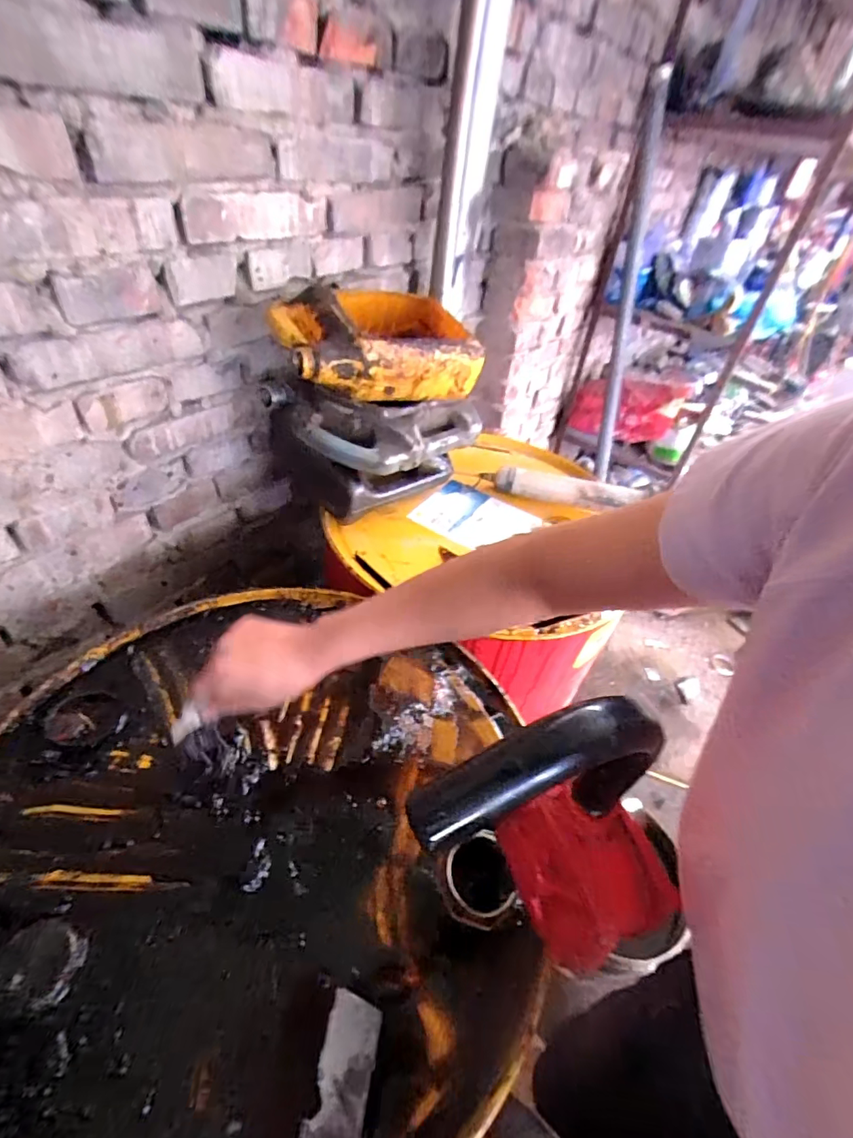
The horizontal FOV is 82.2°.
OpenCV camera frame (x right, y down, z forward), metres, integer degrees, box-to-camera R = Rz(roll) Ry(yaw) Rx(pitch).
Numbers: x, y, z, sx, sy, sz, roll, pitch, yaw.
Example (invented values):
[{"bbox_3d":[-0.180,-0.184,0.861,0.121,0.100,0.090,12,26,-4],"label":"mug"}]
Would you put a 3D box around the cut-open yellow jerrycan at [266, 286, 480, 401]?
[{"bbox_3d":[-0.067,-0.335,0.728,0.300,0.109,0.198,-12,46,-20],"label":"cut-open yellow jerrycan"}]

